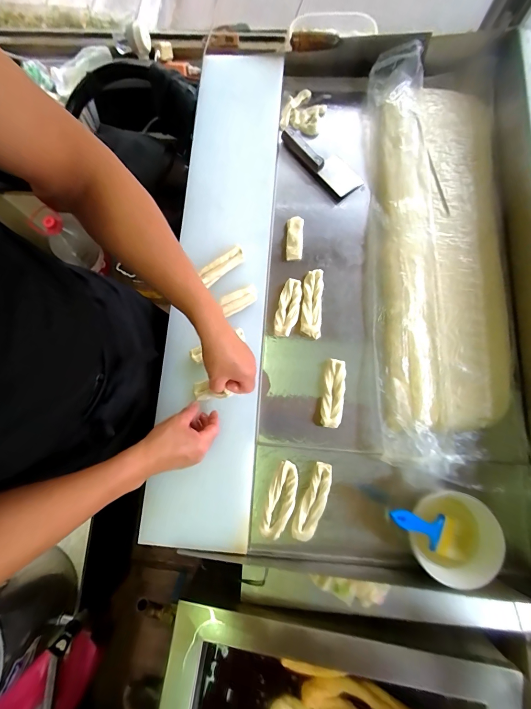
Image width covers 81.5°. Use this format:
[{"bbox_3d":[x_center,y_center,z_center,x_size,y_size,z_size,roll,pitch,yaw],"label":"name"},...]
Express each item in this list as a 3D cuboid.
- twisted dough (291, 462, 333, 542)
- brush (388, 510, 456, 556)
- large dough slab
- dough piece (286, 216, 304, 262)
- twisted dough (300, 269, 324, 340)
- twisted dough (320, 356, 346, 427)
[{"bbox_3d":[0.082,0.251,0.530,0.037,0.023,0.128,22,79,5],"label":"twisted dough"},{"bbox_3d":[0.239,0.262,0.468,0.151,0.013,0.057,30,78,-24],"label":"brush"},{"bbox_3d":[0.364,-0.237,0.619,0.265,0.052,0.786,4,78,2],"label":"large dough slab"},{"bbox_3d":[0.061,-0.239,0.644,0.033,0.028,0.097,2,78,1],"label":"dough piece"},{"bbox_3d":[0.092,-0.099,0.611,0.039,0.031,0.136,5,78,2],"label":"twisted dough"},{"bbox_3d":[0.125,0.072,0.579,0.041,0.038,0.127,7,78,2],"label":"twisted dough"}]

